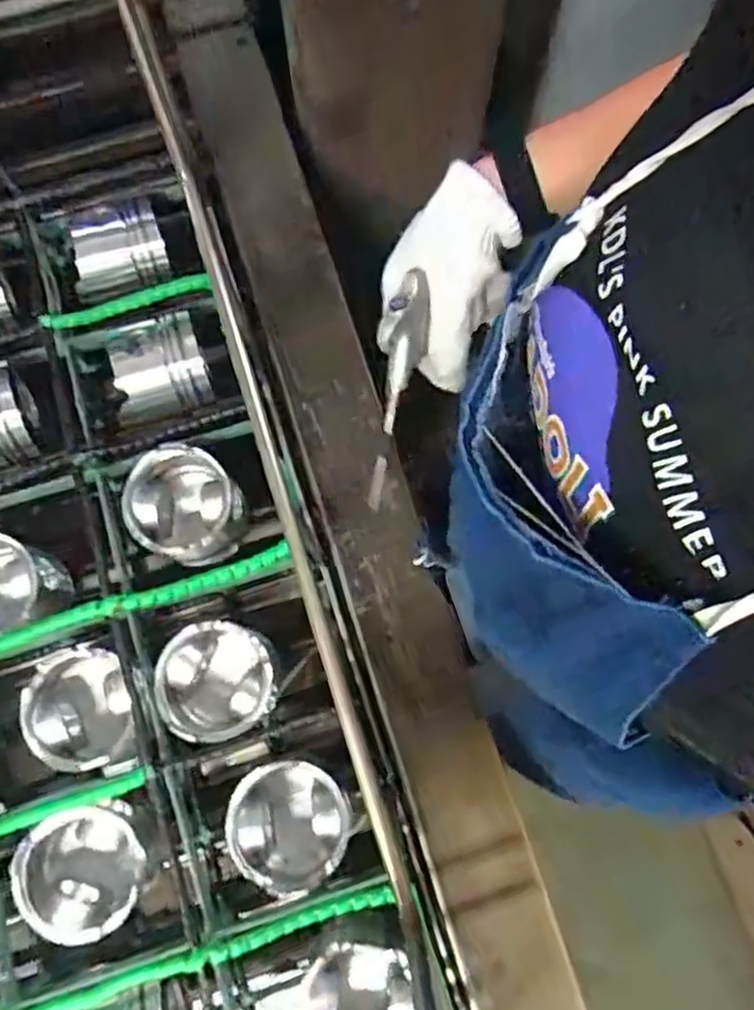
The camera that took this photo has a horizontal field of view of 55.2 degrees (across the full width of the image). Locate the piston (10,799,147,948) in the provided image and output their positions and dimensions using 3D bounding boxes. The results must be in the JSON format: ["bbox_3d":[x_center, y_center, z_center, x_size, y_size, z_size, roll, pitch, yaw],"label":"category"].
[{"bbox_3d":[-0.222,0.278,0.547,0.088,0.060,0.089,-24,76,-6],"label":"piston"}]

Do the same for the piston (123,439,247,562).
[{"bbox_3d":[-0.169,0.006,0.648,0.091,0.096,0.087,0,75,1],"label":"piston"}]

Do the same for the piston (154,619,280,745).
[{"bbox_3d":[-0.127,0.143,0.592,0.090,0.061,0.089,-15,75,-3],"label":"piston"}]

